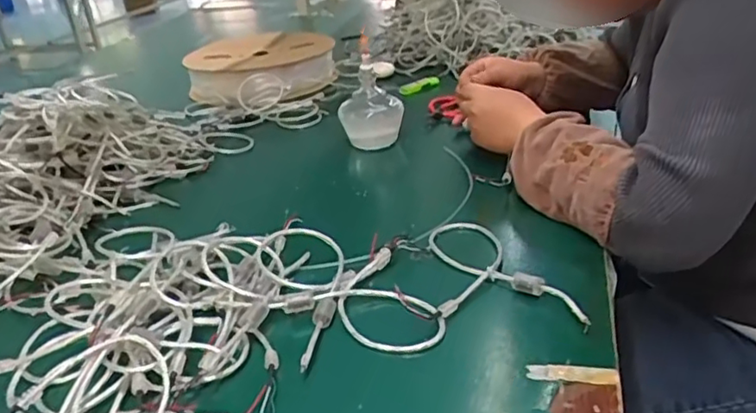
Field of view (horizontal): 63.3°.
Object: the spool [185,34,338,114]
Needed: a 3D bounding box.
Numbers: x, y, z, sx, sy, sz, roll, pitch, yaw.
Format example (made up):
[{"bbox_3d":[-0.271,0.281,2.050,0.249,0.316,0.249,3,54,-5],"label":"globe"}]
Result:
[{"bbox_3d":[-0.203,-0.243,1.103,0.270,0.084,0.283,-5,28,2],"label":"spool"}]

